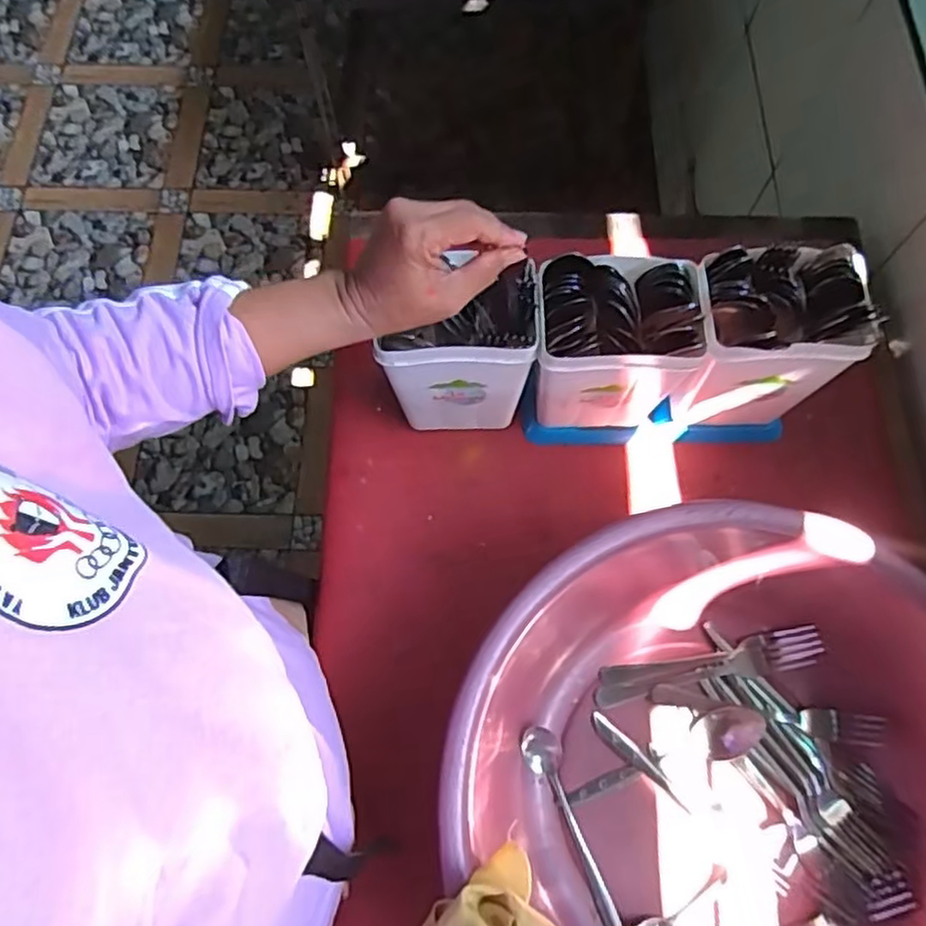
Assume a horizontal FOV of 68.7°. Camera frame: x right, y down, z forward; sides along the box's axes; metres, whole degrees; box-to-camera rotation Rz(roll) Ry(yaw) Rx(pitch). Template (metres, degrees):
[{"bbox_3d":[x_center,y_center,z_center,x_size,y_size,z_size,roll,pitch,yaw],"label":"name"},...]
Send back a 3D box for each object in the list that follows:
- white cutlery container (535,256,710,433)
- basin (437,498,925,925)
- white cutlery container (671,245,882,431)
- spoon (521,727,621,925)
[{"bbox_3d":[0.120,-0.092,0.562,0.123,0.168,0.083,1,70,1],"label":"white cutlery container"},{"bbox_3d":[0.196,0.233,0.480,0.366,0.124,0.377,0,70,1],"label":"basin"},{"bbox_3d":[0.241,-0.098,0.563,0.113,0.169,0.081,-4,70,-1],"label":"white cutlery container"},{"bbox_3d":[0.086,0.279,0.513,0.029,0.033,0.157,-22,71,-7],"label":"spoon"}]

